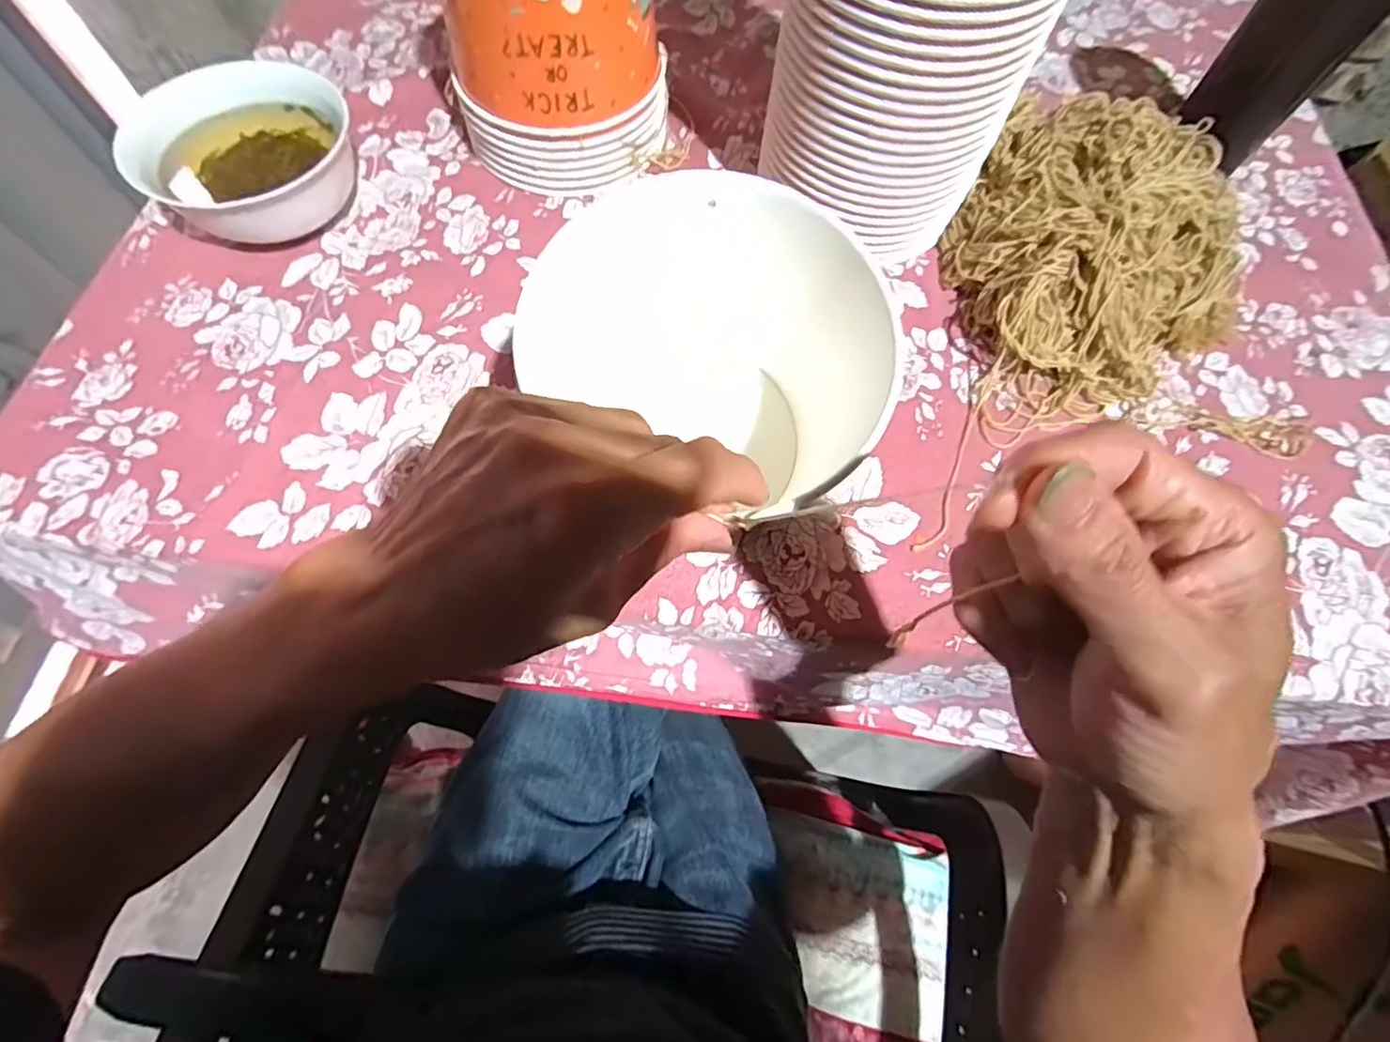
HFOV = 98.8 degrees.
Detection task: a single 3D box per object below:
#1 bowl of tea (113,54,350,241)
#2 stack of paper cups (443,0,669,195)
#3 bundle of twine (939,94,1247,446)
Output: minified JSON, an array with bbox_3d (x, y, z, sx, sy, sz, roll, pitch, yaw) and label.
[{"bbox_3d":[-0.325,-0.268,0.445,0.150,0.065,0.126,-36,73,-16],"label":"bowl of tea"},{"bbox_3d":[-0.102,-0.363,0.430,0.151,0.182,0.132,6,67,0],"label":"stack of paper cups"},{"bbox_3d":[0.280,-0.178,0.418,0.213,0.089,0.240,34,70,11],"label":"bundle of twine"}]

